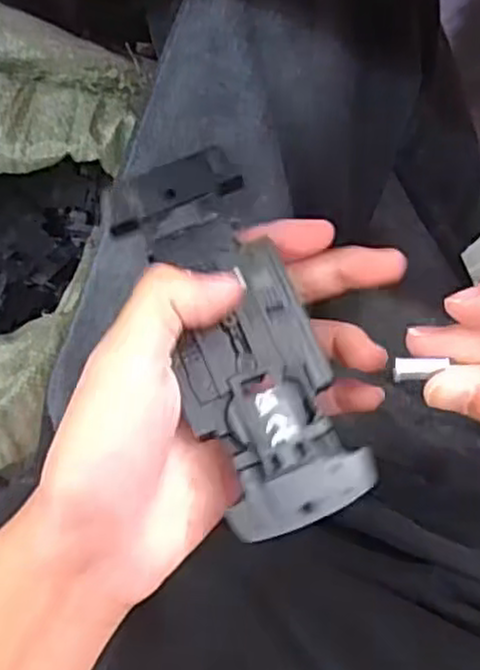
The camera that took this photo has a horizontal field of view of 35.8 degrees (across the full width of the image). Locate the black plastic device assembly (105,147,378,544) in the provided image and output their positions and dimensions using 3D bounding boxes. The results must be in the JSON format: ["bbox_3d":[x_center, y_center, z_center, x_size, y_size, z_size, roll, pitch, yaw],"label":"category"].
[{"bbox_3d":[-0.001,0.001,0.243,0.045,0.022,0.124,-21,85,-11],"label":"black plastic device assembly"}]

